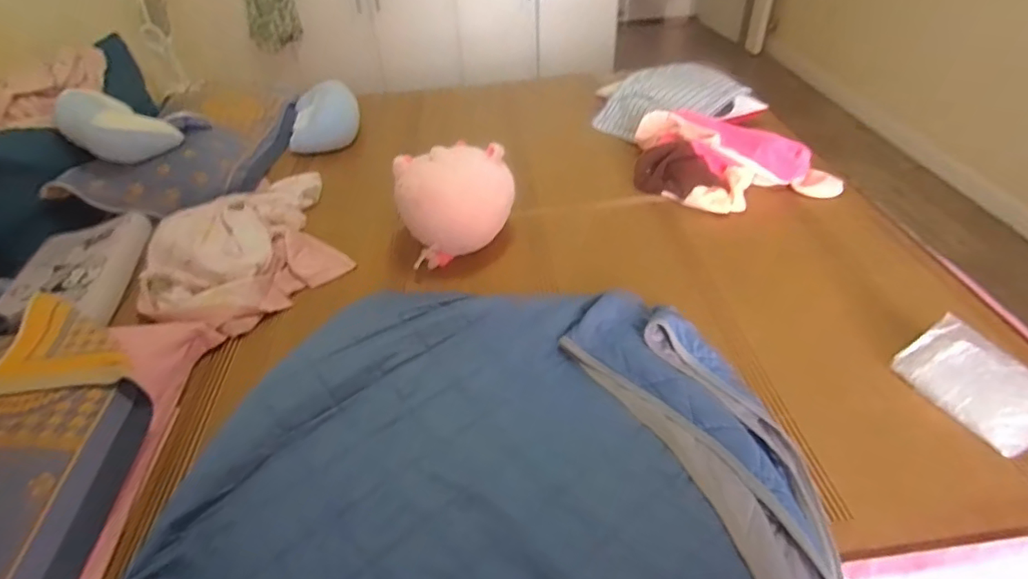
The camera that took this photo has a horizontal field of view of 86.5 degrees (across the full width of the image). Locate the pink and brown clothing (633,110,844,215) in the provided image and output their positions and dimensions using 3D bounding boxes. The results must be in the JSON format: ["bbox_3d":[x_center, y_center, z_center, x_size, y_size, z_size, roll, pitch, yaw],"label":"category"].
[{"bbox_3d":[0.543,-0.310,1.384,0.520,0.107,0.300,16,45,20],"label":"pink and brown clothing"}]

